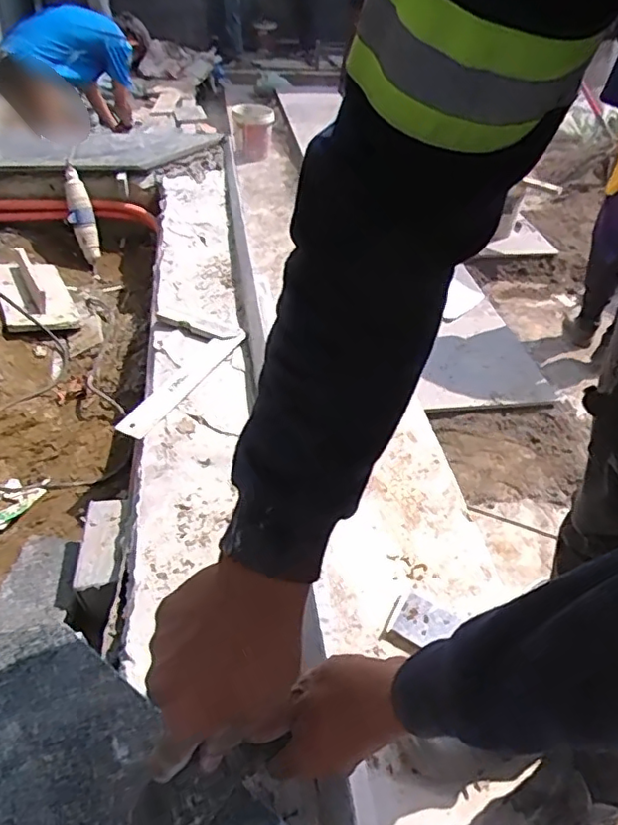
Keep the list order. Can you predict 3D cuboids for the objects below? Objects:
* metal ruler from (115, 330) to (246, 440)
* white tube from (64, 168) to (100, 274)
[{"bbox_3d":[-0.170,-0.047,0.783,0.046,0.009,0.236,20,44,18],"label":"metal ruler"},{"bbox_3d":[-0.532,-0.454,1.339,0.066,0.220,0.043,-15,7,-19],"label":"white tube"}]

